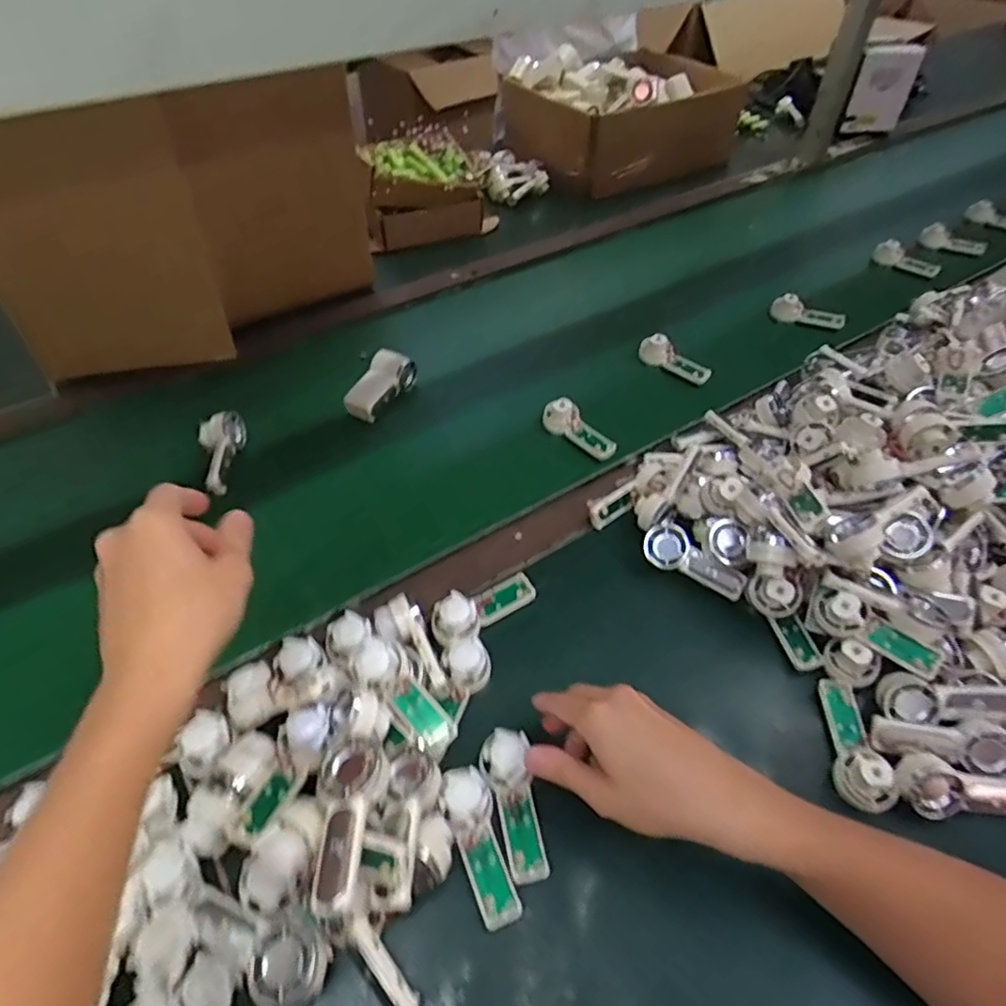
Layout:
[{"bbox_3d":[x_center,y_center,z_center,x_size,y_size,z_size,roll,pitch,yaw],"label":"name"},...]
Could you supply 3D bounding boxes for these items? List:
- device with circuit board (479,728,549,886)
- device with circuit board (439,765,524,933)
[{"bbox_3d":[0.009,0.205,0.429,0.032,0.020,0.093,-11,67,-11],"label":"device with circuit board"},{"bbox_3d":[-0.013,0.224,0.411,0.033,0.027,0.088,-16,52,-15],"label":"device with circuit board"}]

